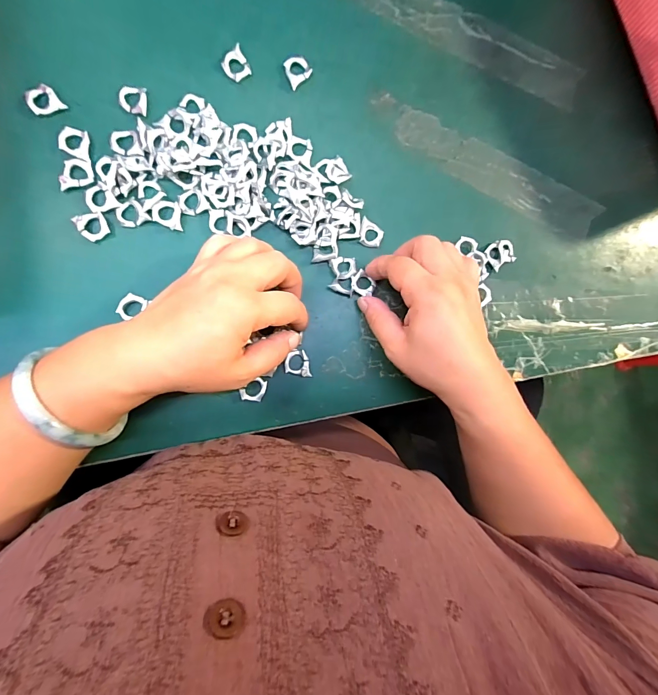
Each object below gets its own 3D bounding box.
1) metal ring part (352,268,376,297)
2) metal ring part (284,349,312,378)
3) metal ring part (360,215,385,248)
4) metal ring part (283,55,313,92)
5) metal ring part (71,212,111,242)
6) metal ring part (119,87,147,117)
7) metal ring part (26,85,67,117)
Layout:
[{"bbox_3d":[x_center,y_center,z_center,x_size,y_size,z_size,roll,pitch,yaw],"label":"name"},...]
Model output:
[{"bbox_3d":[0.028,-0.051,0.282,0.020,0.005,0.016,41,84,-7],"label":"metal ring part"},{"bbox_3d":[-0.023,0.012,0.276,0.021,0.005,0.019,11,88,-9],"label":"metal ring part"},{"bbox_3d":[0.035,-0.093,0.285,0.021,0.004,0.020,24,86,-8],"label":"metal ring part"},{"bbox_3d":[-0.026,-0.223,0.279,0.024,0.004,0.021,-41,96,-7],"label":"metal ring part"},{"bbox_3d":[-0.172,-0.087,0.253,0.019,0.005,0.020,-23,93,-9],"label":"metal ring part"},{"bbox_3d":[-0.145,-0.182,0.258,0.019,0.006,0.020,-1,90,-9],"label":"metal ring part"},{"bbox_3d":[-0.204,-0.176,0.249,0.020,0.004,0.018,-36,95,-8],"label":"metal ring part"}]

